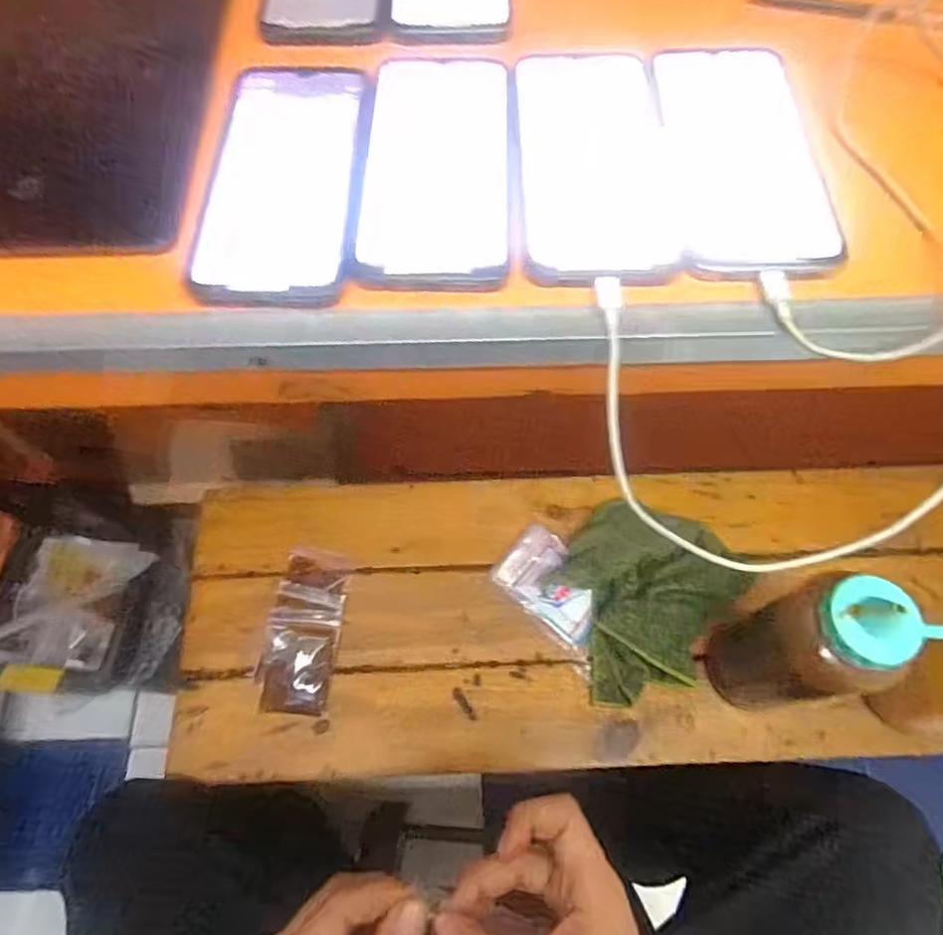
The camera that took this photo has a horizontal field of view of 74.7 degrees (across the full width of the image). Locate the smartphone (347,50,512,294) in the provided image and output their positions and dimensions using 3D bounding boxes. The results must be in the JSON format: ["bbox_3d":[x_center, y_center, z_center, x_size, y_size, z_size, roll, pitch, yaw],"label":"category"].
[{"bbox_3d":[-0.018,-0.167,0.336,0.079,0.004,0.168,2,67,2],"label":"smartphone"}]

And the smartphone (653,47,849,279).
[{"bbox_3d":[0.148,-0.172,0.337,0.076,0.005,0.163,-1,67,1],"label":"smartphone"}]

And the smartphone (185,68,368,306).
[{"bbox_3d":[-0.099,-0.159,0.331,0.076,0.008,0.165,1,67,2],"label":"smartphone"}]

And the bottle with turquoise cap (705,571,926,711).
[{"bbox_3d":[0.259,0.145,0.498,0.062,0.223,0.080,-21,66,-9],"label":"bottle with turquoise cap"}]

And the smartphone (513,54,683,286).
[{"bbox_3d":[0.067,-0.169,0.338,0.081,0.008,0.165,-1,67,1],"label":"smartphone"}]

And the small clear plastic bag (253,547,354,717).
[{"bbox_3d":[-0.164,0.158,0.605,0.070,0.014,0.152,7,68,4],"label":"small clear plastic bag"}]

